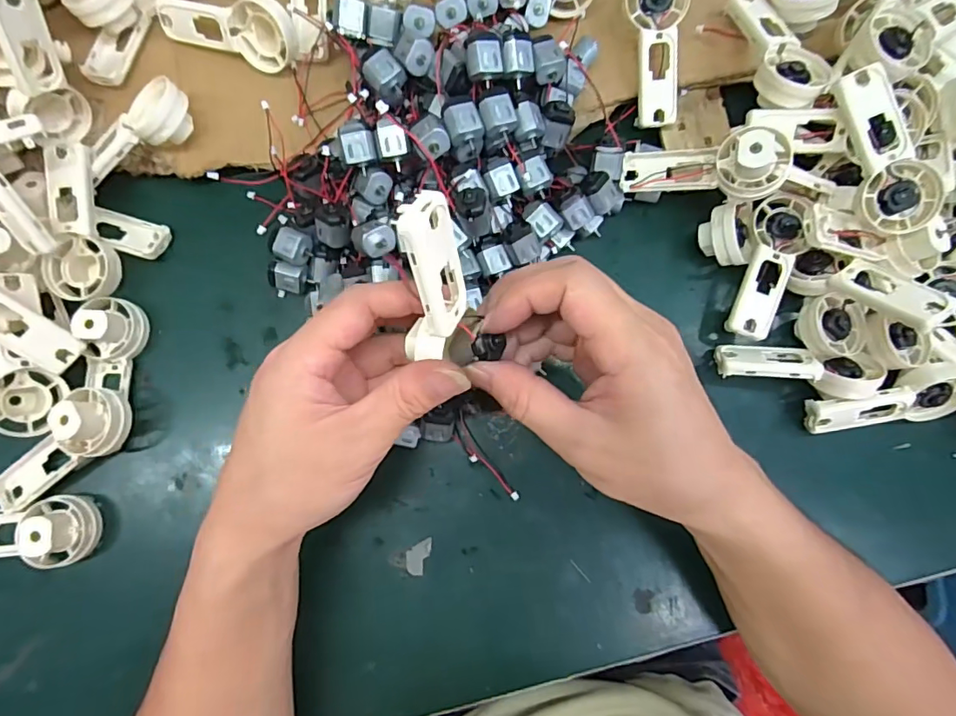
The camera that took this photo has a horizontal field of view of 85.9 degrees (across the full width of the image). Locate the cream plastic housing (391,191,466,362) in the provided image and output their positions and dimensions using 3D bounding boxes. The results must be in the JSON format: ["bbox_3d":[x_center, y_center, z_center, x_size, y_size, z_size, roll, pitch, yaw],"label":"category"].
[{"bbox_3d":[-0.018,-0.031,0.207,0.024,0.069,0.020,-3,40,-1],"label":"cream plastic housing"}]

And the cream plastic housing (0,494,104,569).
[{"bbox_3d":[-0.273,0.105,0.297,0.092,0.026,0.038,-8,83,-2],"label":"cream plastic housing"}]

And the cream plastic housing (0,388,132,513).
[{"bbox_3d":[-0.246,0.052,0.300,0.093,0.026,0.038,-34,84,14],"label":"cream plastic housing"}]

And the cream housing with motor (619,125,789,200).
[{"bbox_3d":[0.134,-0.116,0.309,0.091,0.027,0.034,8,81,34],"label":"cream housing with motor"}]

